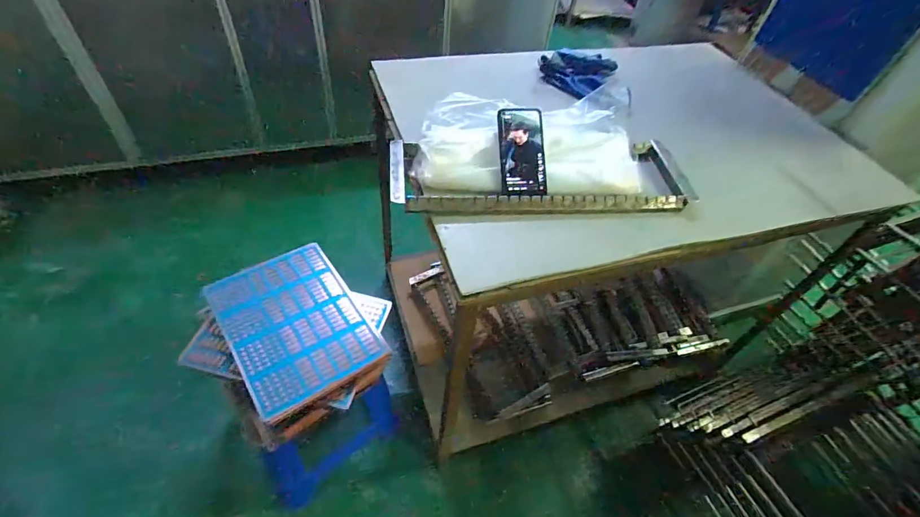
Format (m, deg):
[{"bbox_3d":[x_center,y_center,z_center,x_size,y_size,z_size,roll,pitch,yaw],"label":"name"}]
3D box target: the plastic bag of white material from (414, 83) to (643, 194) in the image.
[{"bbox_3d":[0.120,-0.205,0.816,0.407,0.116,0.220,-3,50,-9],"label":"plastic bag of white material"}]

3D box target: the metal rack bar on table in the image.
[{"bbox_3d":[0.155,-0.156,0.796,0.560,0.030,0.193,-1,50,-8],"label":"metal rack bar on table"}]

